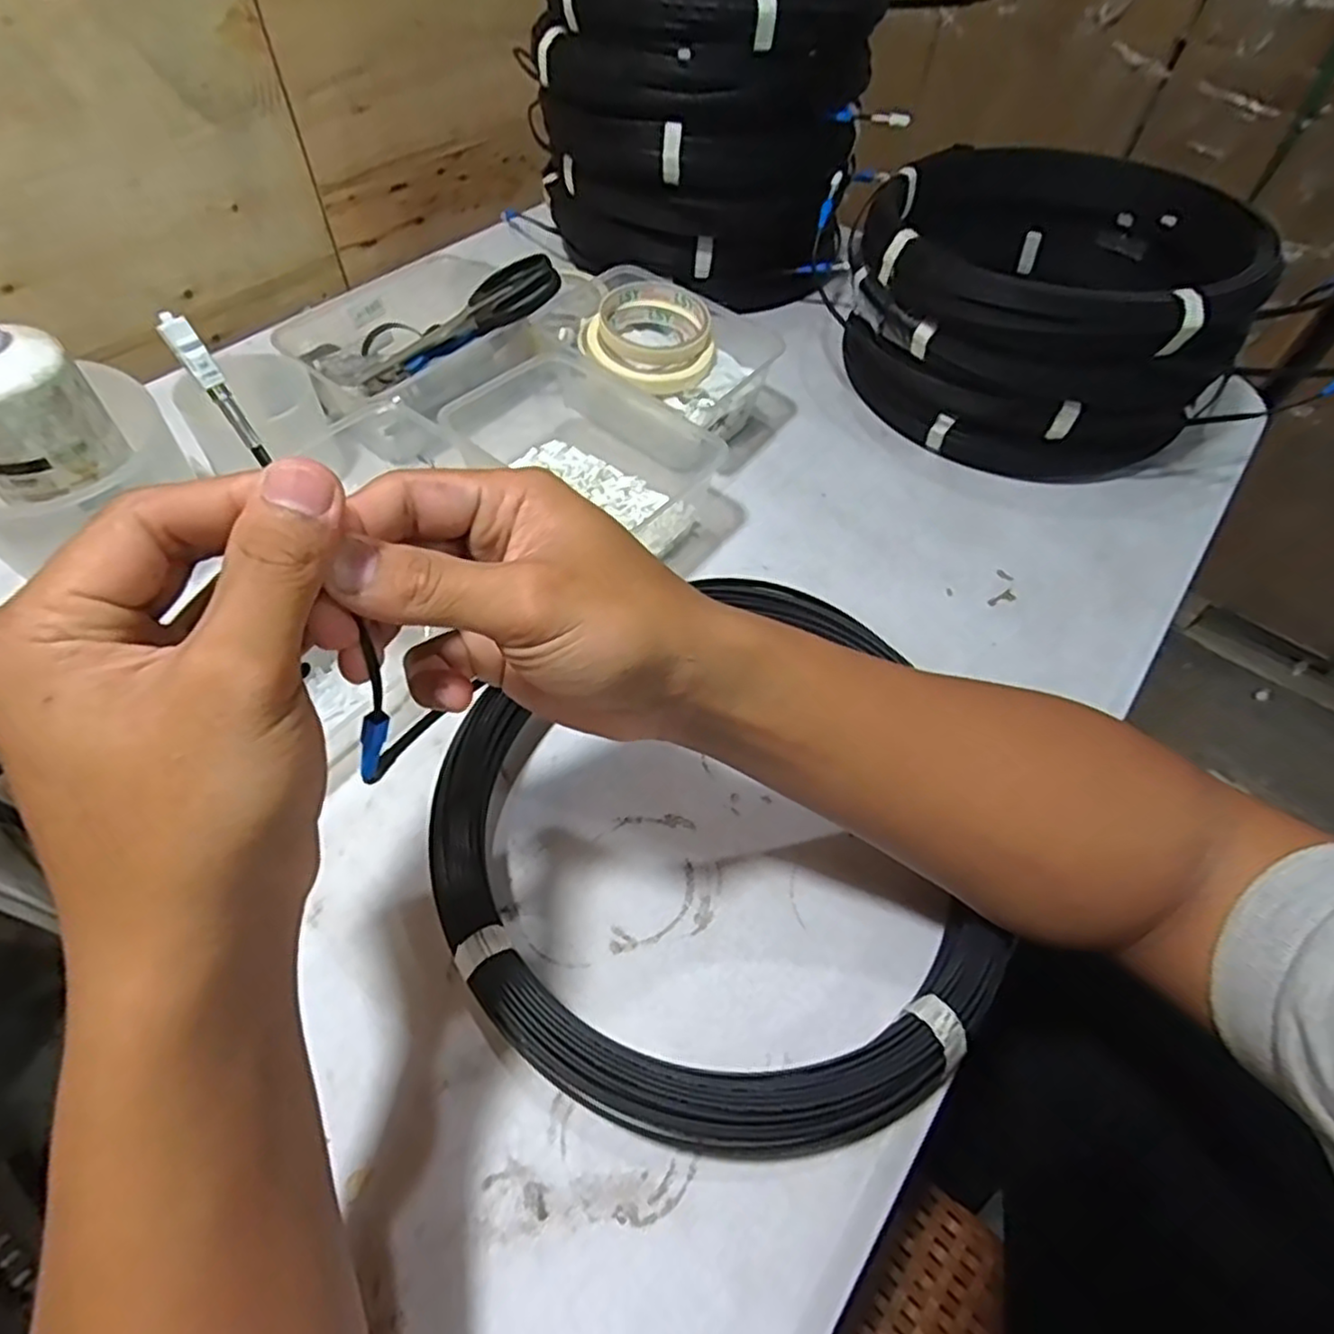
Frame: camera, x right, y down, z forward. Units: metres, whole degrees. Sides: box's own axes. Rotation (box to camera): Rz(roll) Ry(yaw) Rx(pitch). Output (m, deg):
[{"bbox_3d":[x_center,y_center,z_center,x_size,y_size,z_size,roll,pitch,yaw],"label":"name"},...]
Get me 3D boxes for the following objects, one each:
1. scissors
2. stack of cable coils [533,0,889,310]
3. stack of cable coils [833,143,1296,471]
[{"bbox_3d":[-0.164,-0.271,0.559,0.178,0.019,0.061,-23,54,18],"label":"scissors"},{"bbox_3d":[0.028,-0.477,0.624,0.266,0.209,0.232,0,55,-3],"label":"stack of cable coils"},{"bbox_3d":[0.301,-0.301,0.584,0.272,0.151,0.289,25,58,14],"label":"stack of cable coils"}]

